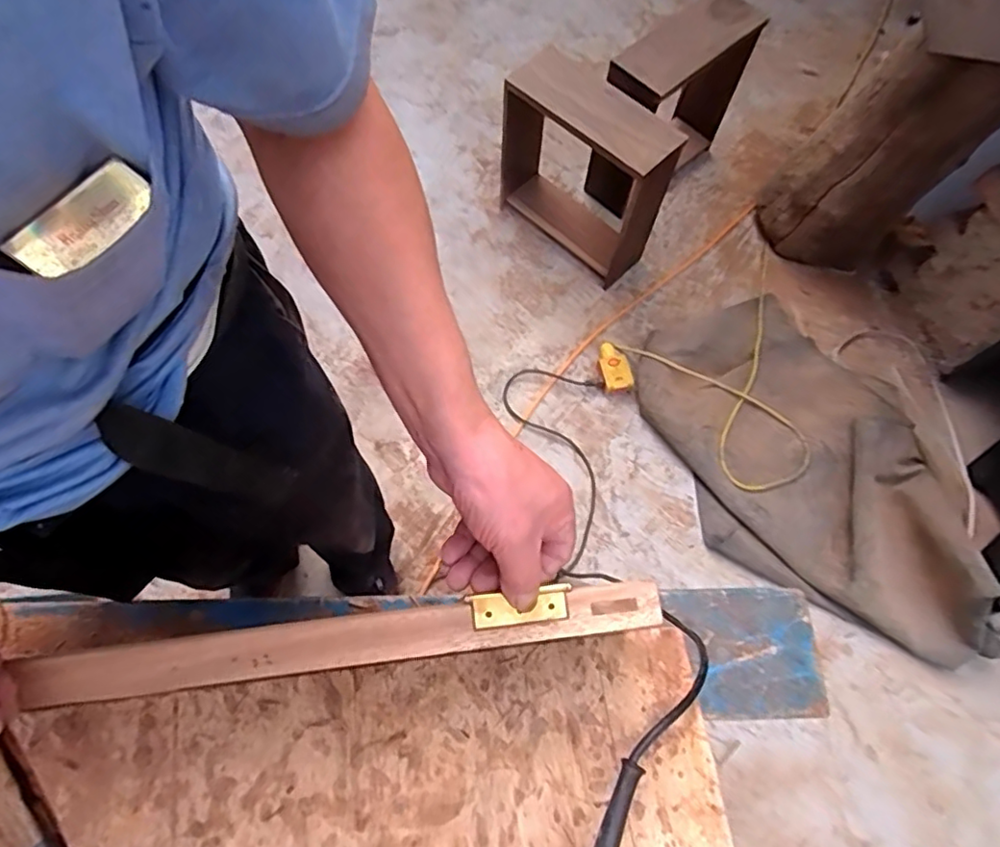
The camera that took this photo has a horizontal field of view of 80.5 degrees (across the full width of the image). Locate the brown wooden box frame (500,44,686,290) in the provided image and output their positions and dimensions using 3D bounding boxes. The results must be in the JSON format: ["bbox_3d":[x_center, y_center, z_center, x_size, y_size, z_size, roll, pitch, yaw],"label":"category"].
[{"bbox_3d":[0.176,-0.577,1.380,0.421,0.390,0.155,41,70,14],"label":"brown wooden box frame"}]

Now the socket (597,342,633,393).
[{"bbox_3d":[0.266,-0.132,1.391,0.063,0.039,0.124,-9,67,-7],"label":"socket"}]

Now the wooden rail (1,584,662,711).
[{"bbox_3d":[-0.252,0.152,0.357,0.709,0.018,0.031,-5,66,-5],"label":"wooden rail"}]

